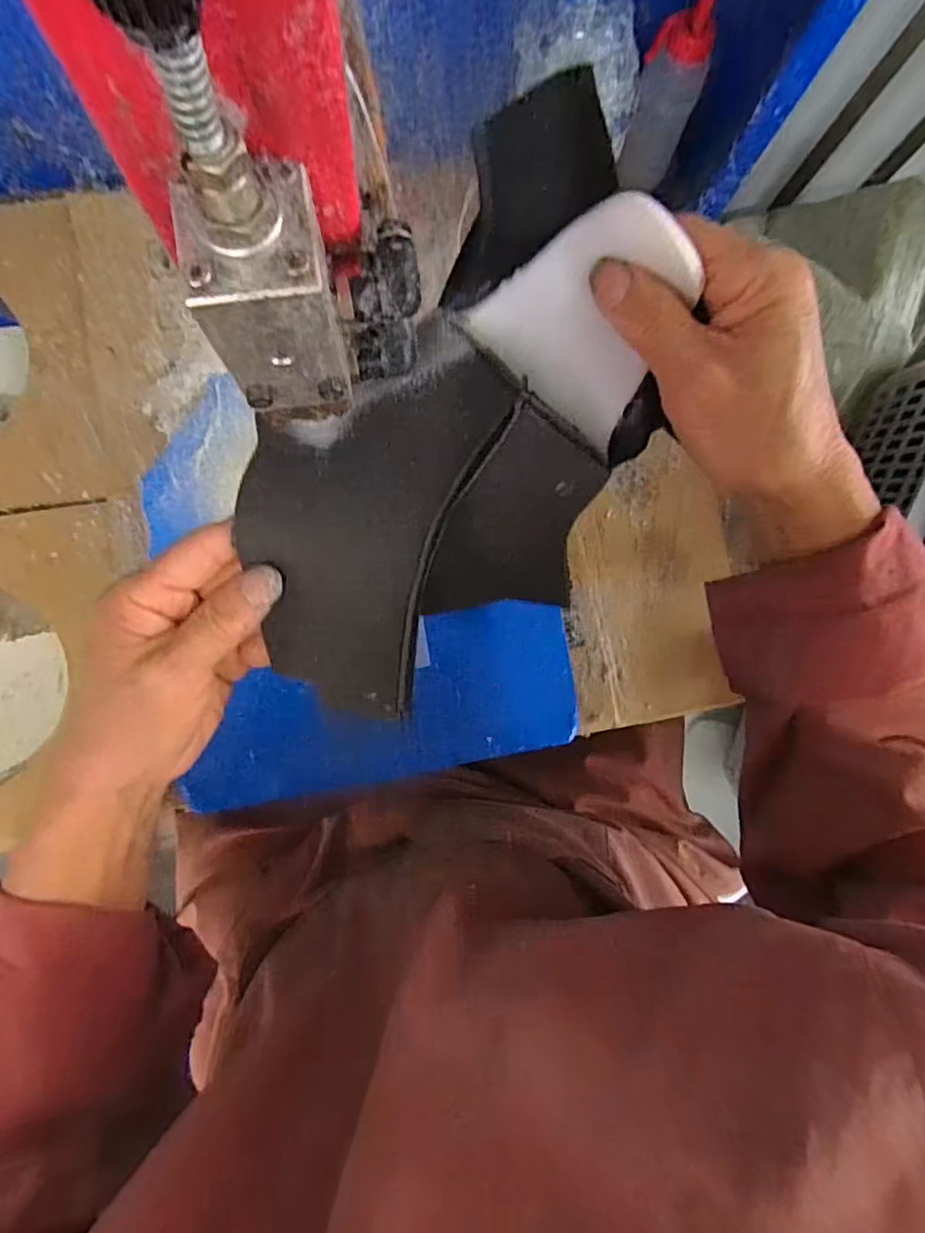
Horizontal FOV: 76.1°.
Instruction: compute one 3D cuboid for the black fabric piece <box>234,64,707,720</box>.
[{"bbox_3d":[0.000,-0.064,0.242,0.217,0.118,0.129,-41,90,-8],"label":"black fabric piece"}]

